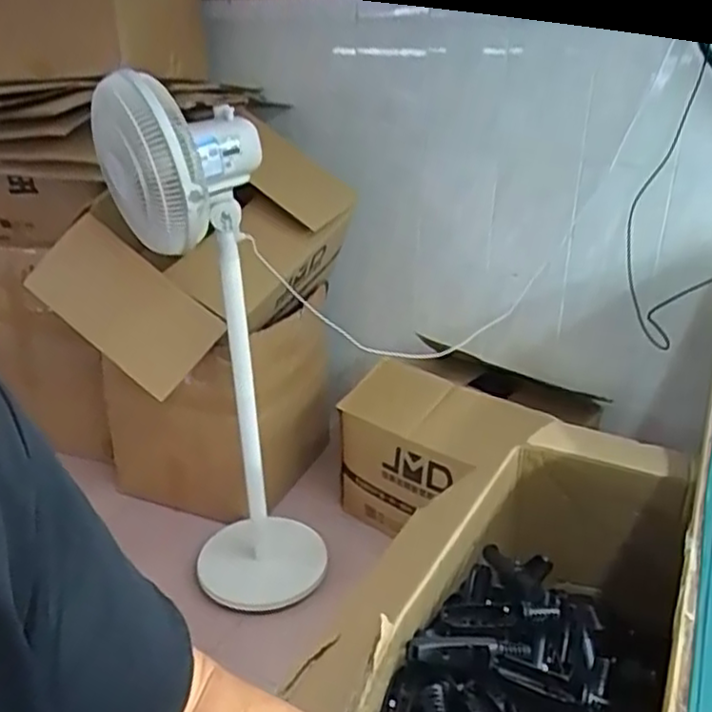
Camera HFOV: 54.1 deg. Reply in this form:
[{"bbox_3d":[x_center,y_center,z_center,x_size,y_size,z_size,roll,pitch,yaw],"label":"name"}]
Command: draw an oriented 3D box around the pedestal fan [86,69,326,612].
[{"bbox_3d":[-0.264,0.035,1.387,0.284,1.090,0.250,-19,29,-36],"label":"pedestal fan"}]

